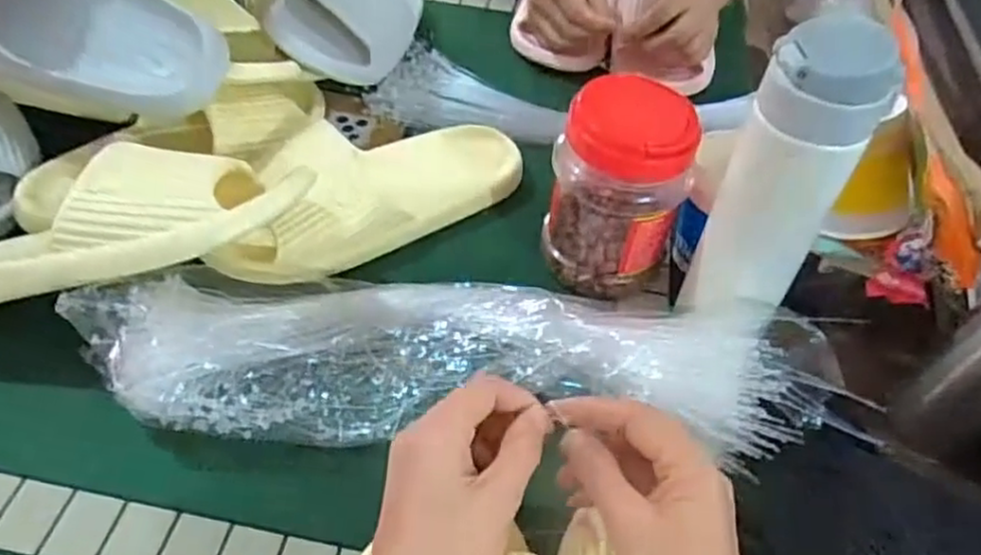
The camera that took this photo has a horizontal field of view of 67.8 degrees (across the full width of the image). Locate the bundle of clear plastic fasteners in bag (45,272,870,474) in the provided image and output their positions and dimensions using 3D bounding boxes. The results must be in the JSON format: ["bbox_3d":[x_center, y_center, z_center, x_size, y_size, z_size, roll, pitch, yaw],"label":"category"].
[{"bbox_3d":[-0.016,0.044,0.451,0.430,0.048,0.124,5,47,1],"label":"bundle of clear plastic fasteners in bag"}]

